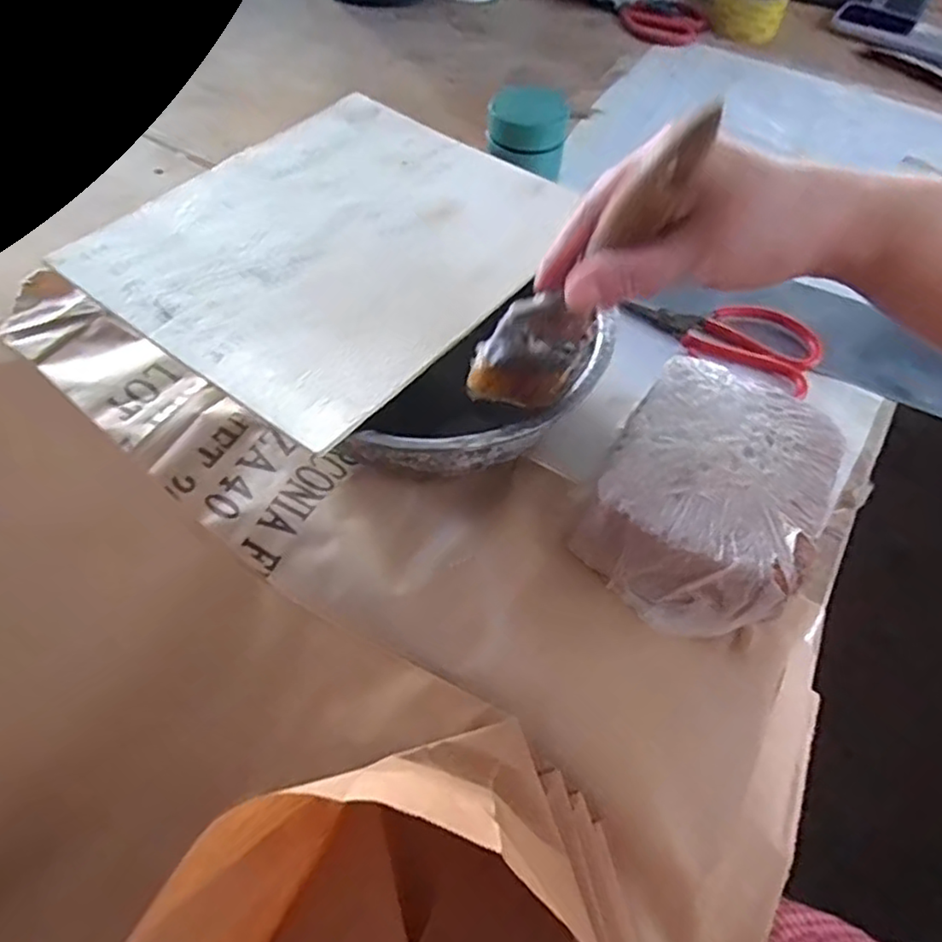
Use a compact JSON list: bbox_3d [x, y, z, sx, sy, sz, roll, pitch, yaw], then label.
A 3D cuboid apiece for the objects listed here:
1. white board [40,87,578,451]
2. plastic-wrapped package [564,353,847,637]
[{"bbox_3d":[-0.085,-0.155,0.431,0.232,0.009,0.274,32,59,19],"label":"white board"},{"bbox_3d":[0.139,0.010,0.383,0.114,0.056,0.159,27,57,16],"label":"plastic-wrapped package"}]

